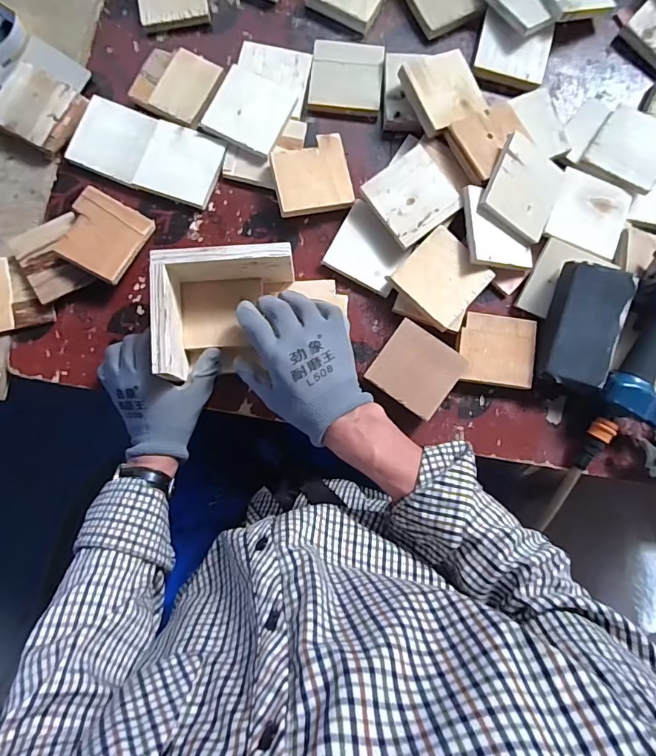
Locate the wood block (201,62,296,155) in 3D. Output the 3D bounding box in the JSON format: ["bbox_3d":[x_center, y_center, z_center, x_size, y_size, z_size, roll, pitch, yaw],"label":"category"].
[{"bbox_3d":[-0.095,-0.327,0.552,0.091,0.013,0.091,26,85,1],"label":"wood block"}]

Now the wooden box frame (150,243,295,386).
[{"bbox_3d":[-0.106,-0.070,0.481,0.140,0.065,0.124,-4,85,-2],"label":"wooden box frame"}]

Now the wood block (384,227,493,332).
[{"bbox_3d":[0.136,-0.117,0.532,0.096,0.016,0.093,41,85,-3],"label":"wood block"}]

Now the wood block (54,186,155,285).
[{"bbox_3d":[-0.262,-0.166,0.524,0.085,0.009,0.094,28,73,-6],"label":"wood block"}]

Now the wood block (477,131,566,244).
[{"bbox_3d":[0.229,-0.220,0.529,0.089,0.012,0.095,24,90,-20],"label":"wood block"}]

